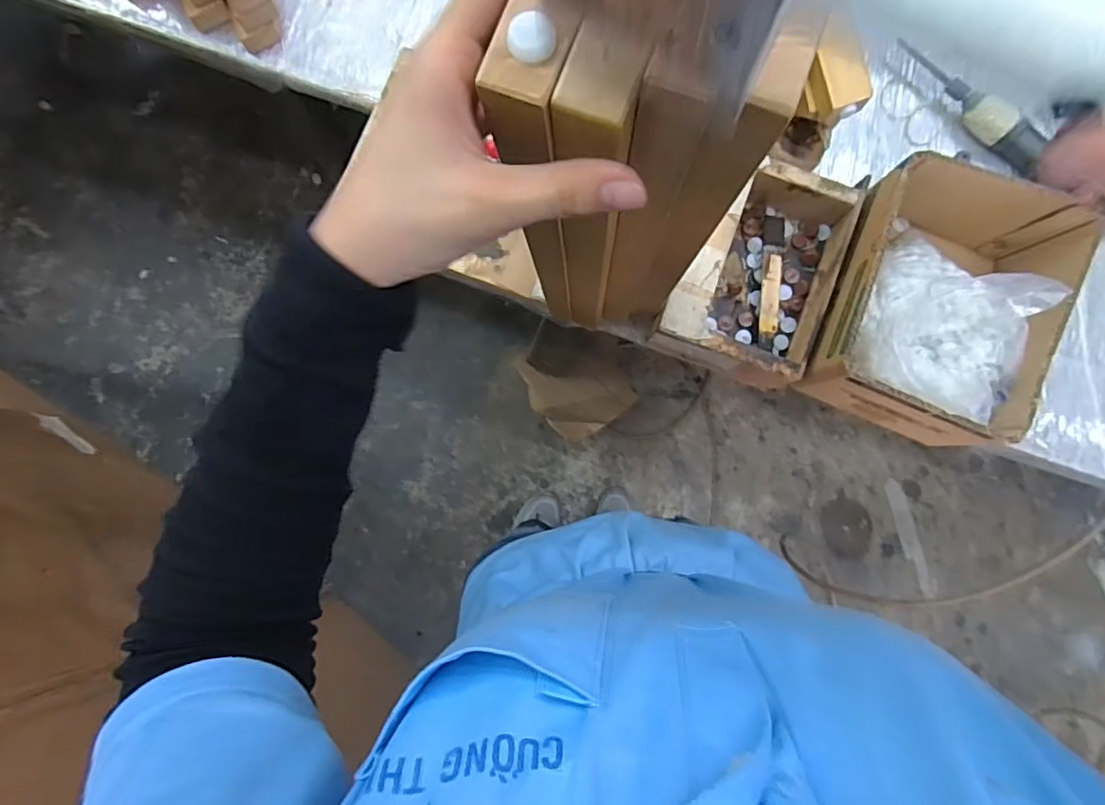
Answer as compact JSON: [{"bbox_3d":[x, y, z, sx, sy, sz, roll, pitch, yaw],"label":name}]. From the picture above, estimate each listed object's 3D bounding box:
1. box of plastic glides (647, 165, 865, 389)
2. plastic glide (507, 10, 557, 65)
[{"bbox_3d":[0.222,-0.144,0.626,0.157,0.076,0.232,25,83,2],"label":"box of plastic glides"},{"bbox_3d":[-0.007,-0.125,0.197,0.016,0.006,0.014,-3,83,-1],"label":"plastic glide"}]

